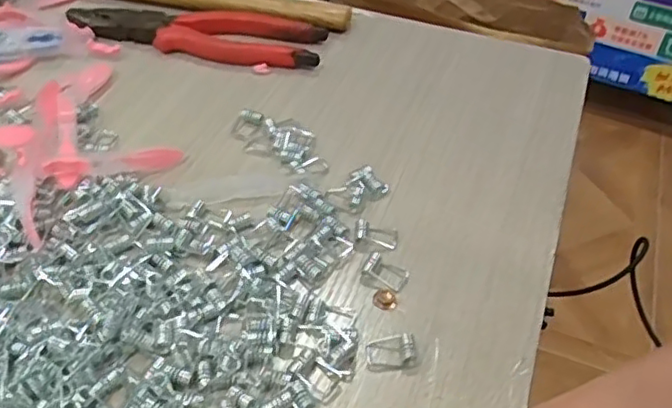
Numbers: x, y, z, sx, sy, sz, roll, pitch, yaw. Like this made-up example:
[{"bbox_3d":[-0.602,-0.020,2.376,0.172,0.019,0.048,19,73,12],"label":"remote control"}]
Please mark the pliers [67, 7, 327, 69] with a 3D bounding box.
[{"bbox_3d":[-0.103,-0.127,0.455,0.188,0.011,0.051,9,47,6],"label":"pliers"}]

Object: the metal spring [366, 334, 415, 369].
[{"bbox_3d":[0.025,0.065,0.282,0.022,0.009,0.015,2,47,0],"label":"metal spring"}]

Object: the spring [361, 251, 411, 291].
[{"bbox_3d":[0.025,0.034,0.315,0.023,0.004,0.015,23,50,18],"label":"spring"}]

